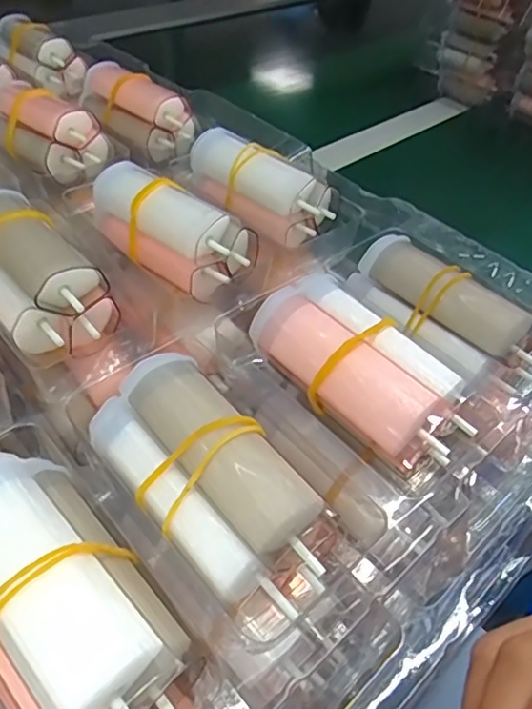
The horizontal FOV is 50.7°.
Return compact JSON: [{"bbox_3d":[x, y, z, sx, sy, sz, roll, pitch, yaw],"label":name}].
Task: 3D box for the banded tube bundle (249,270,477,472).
[{"bbox_3d":[0.028,0.004,0.170,0.031,0.020,0.067,-33,57,-31],"label":"banded tube bundle"}]

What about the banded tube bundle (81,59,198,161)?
[{"bbox_3d":[-0.066,-0.129,0.292,0.066,0.026,0.032,37,54,27],"label":"banded tube bundle"}]

